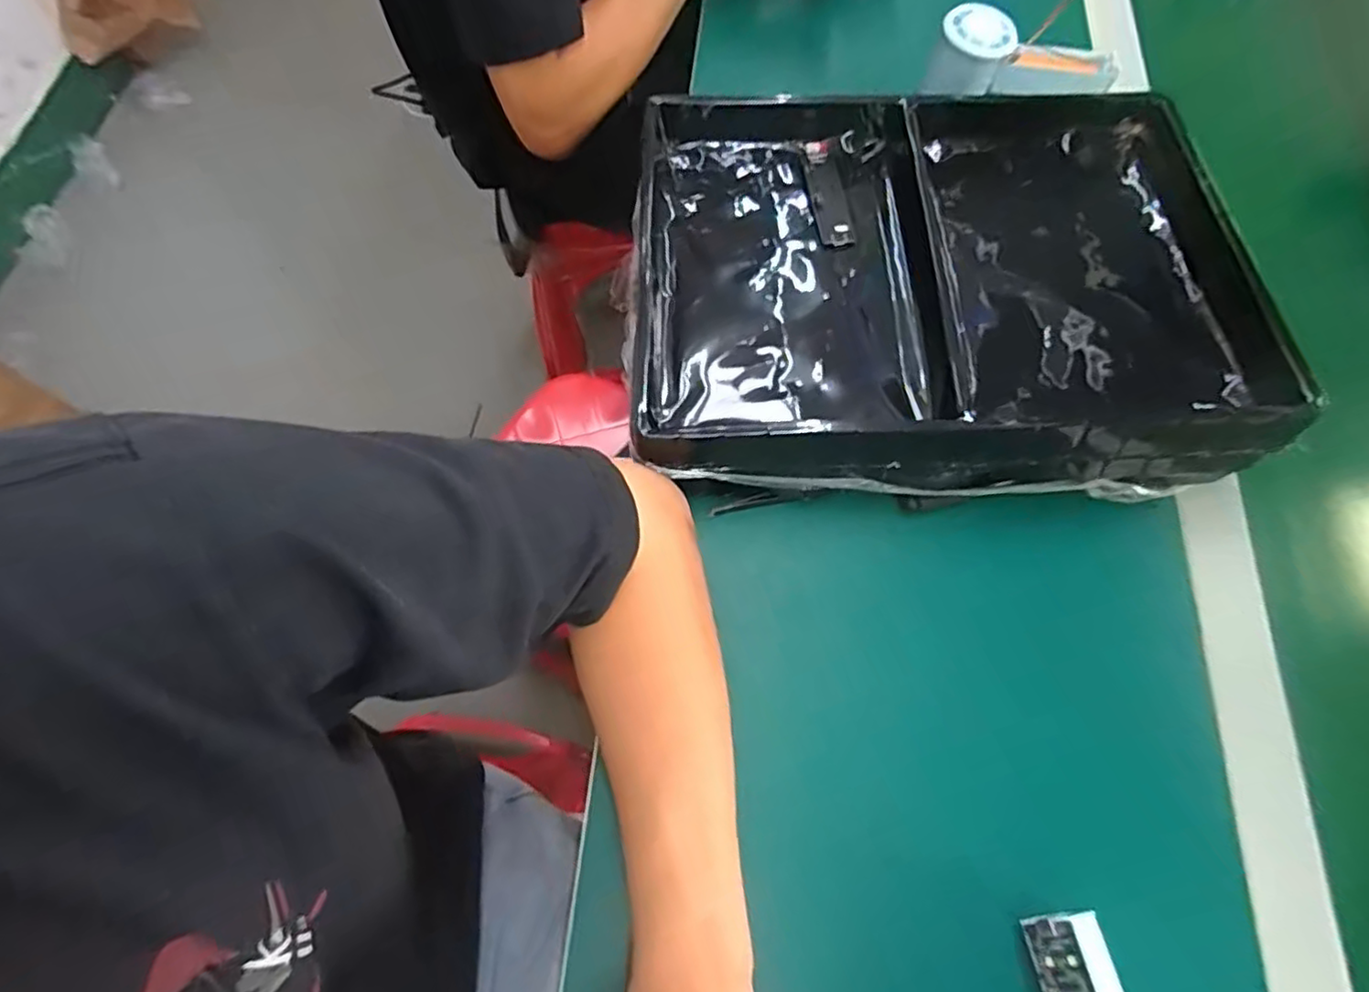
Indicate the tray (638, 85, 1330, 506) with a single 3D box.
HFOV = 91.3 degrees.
[{"bbox_3d":[0.172,-0.153,0.442,0.405,0.058,0.305,0,68,1],"label":"tray"}]

